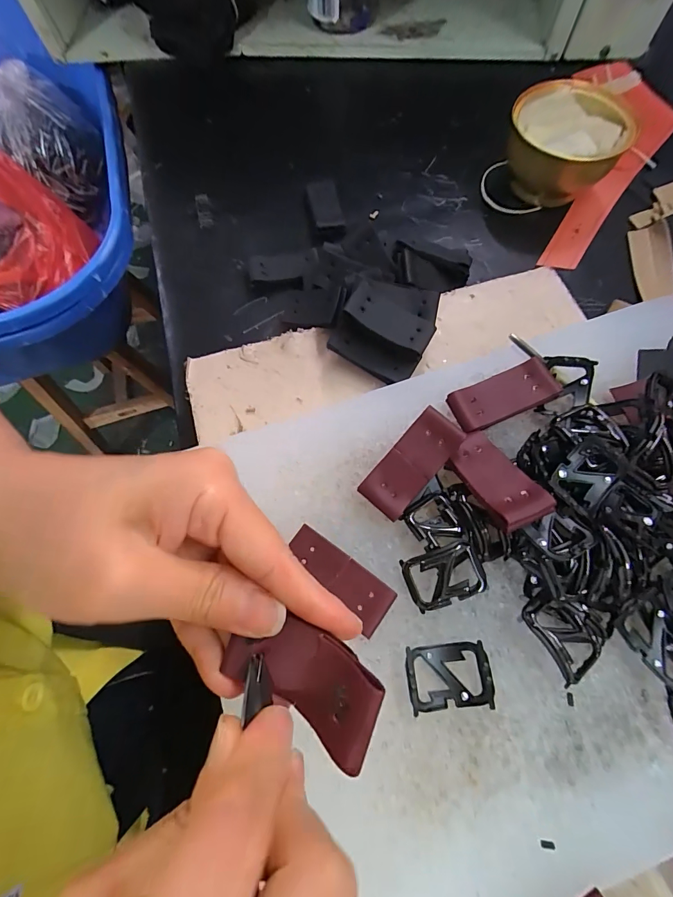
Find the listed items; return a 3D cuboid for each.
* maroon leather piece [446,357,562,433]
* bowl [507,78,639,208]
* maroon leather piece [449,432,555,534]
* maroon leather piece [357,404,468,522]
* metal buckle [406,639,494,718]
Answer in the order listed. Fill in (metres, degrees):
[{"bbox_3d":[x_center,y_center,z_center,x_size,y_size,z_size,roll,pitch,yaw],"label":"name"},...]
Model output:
[{"bbox_3d":[0.103,-0.033,0.235,0.066,0.007,0.027,-22,70,-5],"label":"maroon leather piece"},{"bbox_3d":[0.200,-0.269,0.344,0.093,0.051,0.093,-1,69,2],"label":"bowl"},{"bbox_3d":[0.083,0.015,0.204,0.028,0.008,0.058,-20,44,-5],"label":"maroon leather piece"},{"bbox_3d":[0.042,0.008,0.212,0.027,0.004,0.061,41,87,3],"label":"maroon leather piece"},{"bbox_3d":[0.054,0.110,0.186,0.039,0.011,0.027,-5,70,1],"label":"metal buckle"}]

